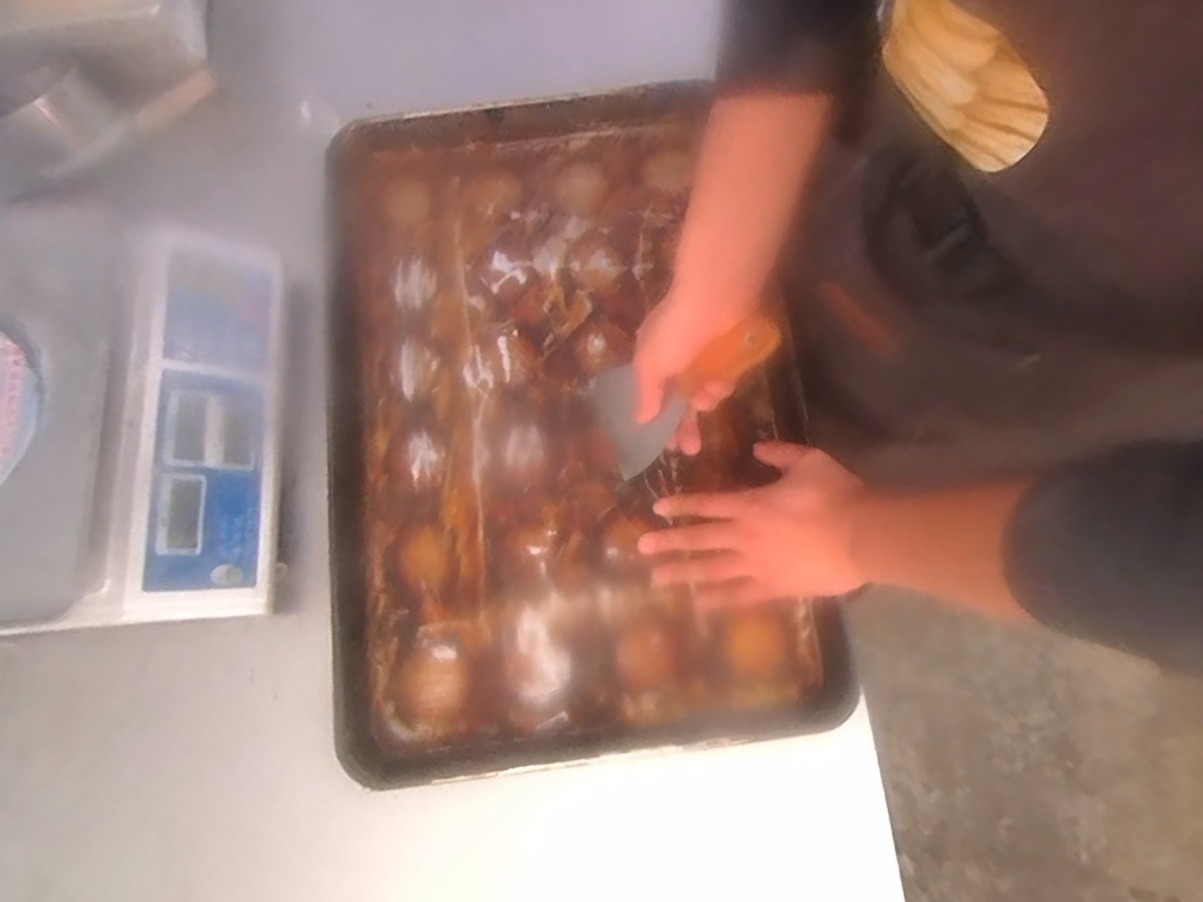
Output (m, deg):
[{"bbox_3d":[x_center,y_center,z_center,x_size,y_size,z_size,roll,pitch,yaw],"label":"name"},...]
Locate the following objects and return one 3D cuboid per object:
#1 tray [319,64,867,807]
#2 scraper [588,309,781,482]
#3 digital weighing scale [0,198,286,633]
[{"bbox_3d":[-0.046,-0.053,0.561,0.408,0.057,0.610,-9,77,-1],"label":"tray"},{"bbox_3d":[0.062,-0.057,0.506,0.026,0.185,0.093,-13,74,-40],"label":"scraper"},{"bbox_3d":[-0.449,-0.032,0.497,0.322,0.106,0.343,-4,76,0],"label":"digital weighing scale"}]

